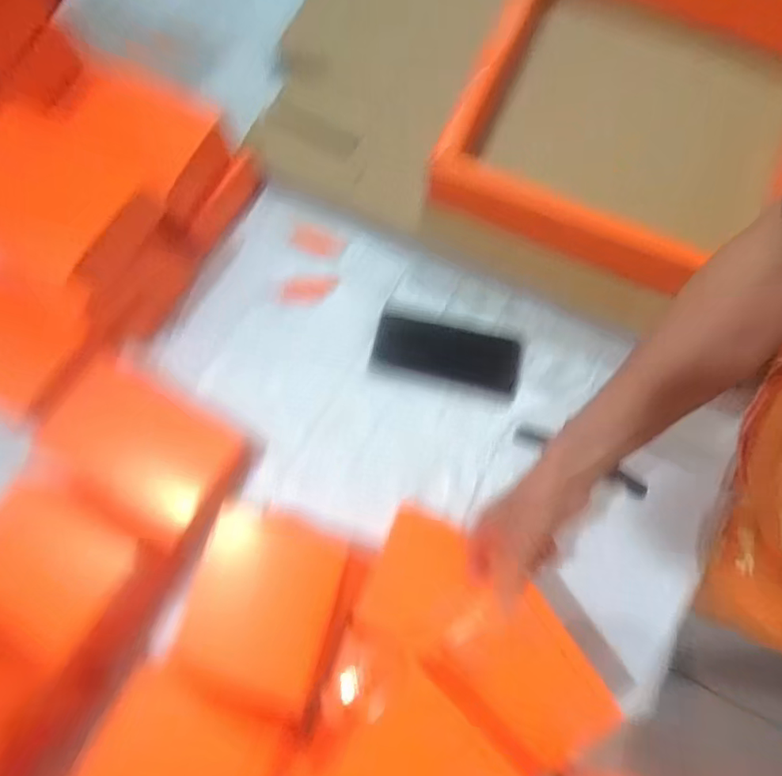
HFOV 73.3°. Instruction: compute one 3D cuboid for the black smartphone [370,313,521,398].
[{"bbox_3d":[0.062,-0.039,0.580,0.161,0.008,0.066,12,75,2],"label":"black smartphone"}]

